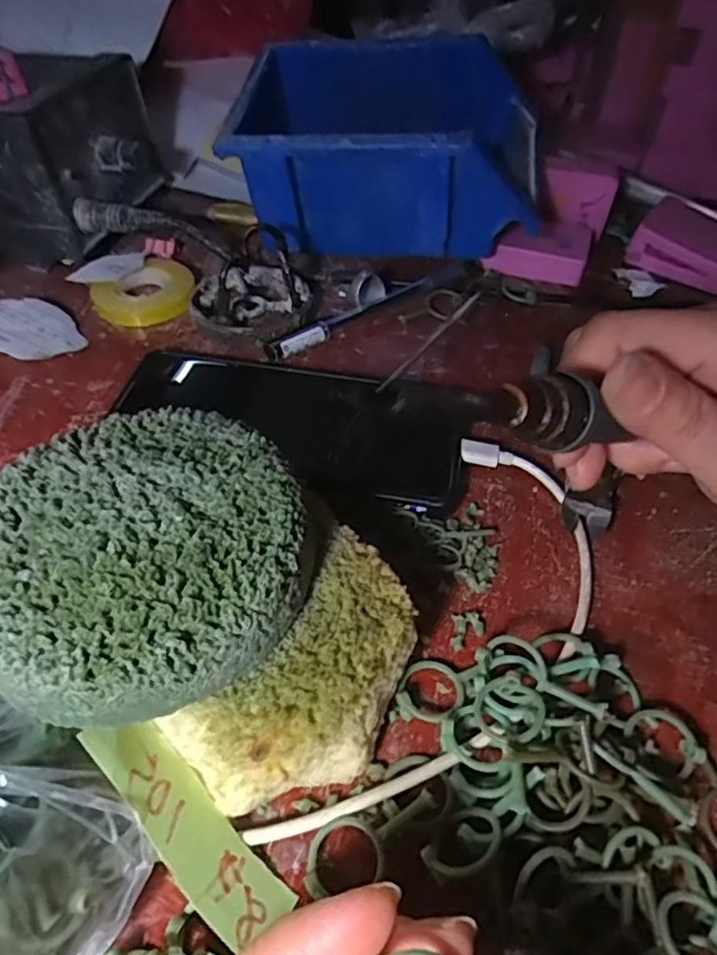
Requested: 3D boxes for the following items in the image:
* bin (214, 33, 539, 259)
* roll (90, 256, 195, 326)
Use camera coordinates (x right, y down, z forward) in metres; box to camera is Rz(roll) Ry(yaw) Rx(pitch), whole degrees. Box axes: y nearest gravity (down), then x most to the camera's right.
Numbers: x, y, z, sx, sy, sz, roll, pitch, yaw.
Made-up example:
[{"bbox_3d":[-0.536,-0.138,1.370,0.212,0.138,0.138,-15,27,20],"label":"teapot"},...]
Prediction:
[{"bbox_3d":[0.021,-0.193,0.367,0.170,0.095,0.119,12,50,7],"label":"bin"},{"bbox_3d":[-0.125,-0.109,0.352,0.056,0.009,0.056,1,50,-2],"label":"roll"}]

